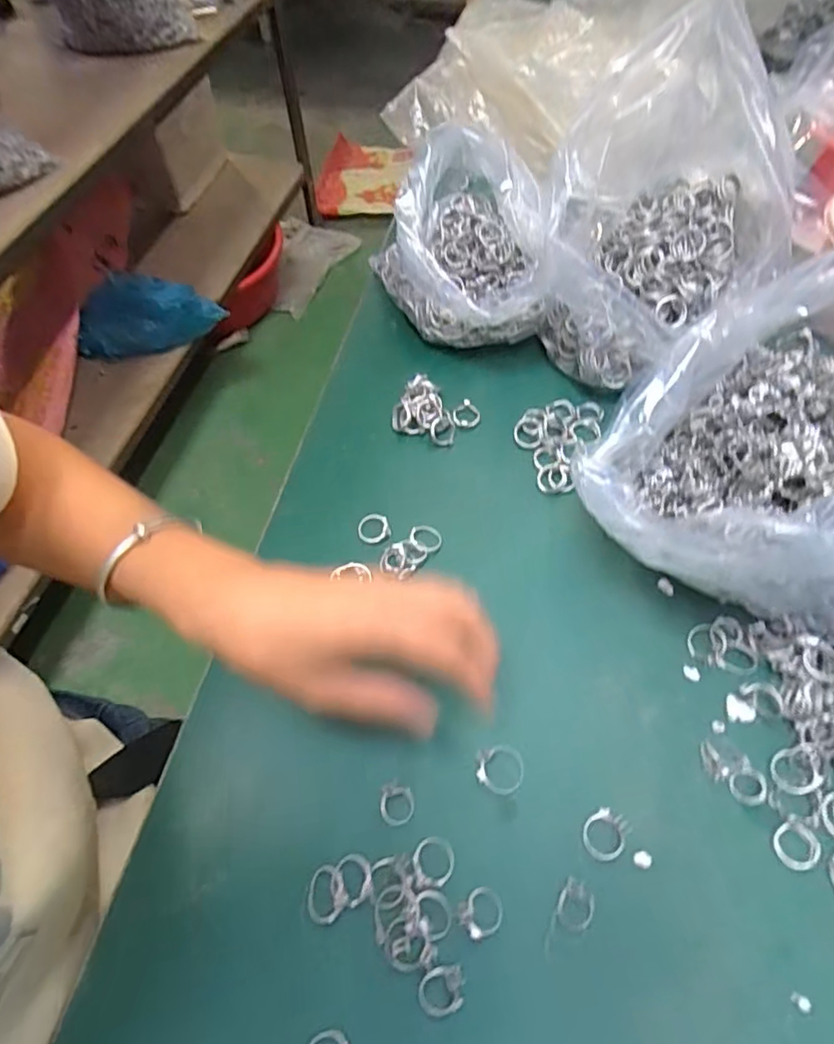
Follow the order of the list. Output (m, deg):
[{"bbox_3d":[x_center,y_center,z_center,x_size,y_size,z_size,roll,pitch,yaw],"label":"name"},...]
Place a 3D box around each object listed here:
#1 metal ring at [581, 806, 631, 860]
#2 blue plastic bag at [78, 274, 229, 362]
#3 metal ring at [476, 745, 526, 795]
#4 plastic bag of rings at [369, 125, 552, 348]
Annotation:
[{"bbox_3d":[0.096,0.159,0.296,0.021,0.006,0.023,0,58,0],"label":"metal ring"},{"bbox_3d":[-0.539,-0.403,1.159,0.285,0.136,0.095,-3,59,-1],"label":"blue plastic bag"},{"bbox_3d":[0.045,0.131,0.310,0.025,0.004,0.023,0,58,0],"label":"metal ring"},{"bbox_3d":[0.032,-0.207,0.454,0.122,0.111,0.137,-4,59,-3],"label":"plastic bag of rings"}]

